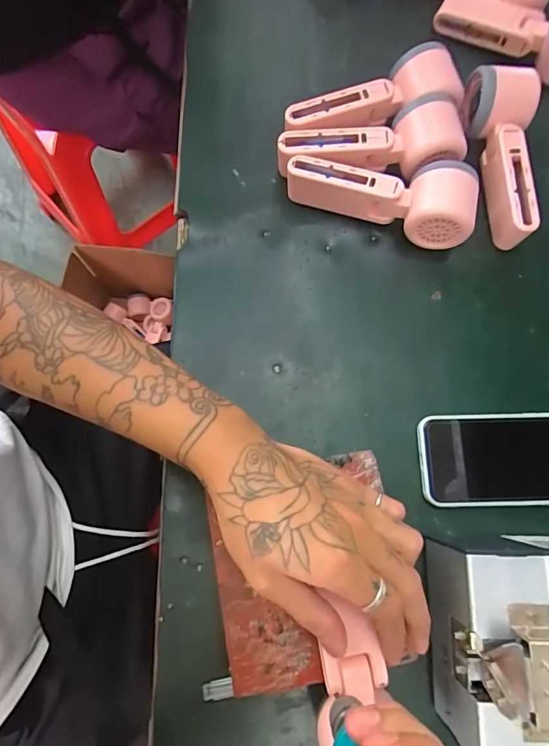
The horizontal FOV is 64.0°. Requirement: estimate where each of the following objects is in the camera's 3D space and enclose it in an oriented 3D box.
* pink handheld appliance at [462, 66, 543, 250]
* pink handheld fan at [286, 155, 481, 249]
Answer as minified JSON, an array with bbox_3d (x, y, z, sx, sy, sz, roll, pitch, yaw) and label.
[{"bbox_3d":[0.213,-0.200,0.414,0.058,0.061,0.161,2,76,-2],"label":"pink handheld appliance"},{"bbox_3d":[0.094,-0.159,0.398,0.164,0.065,0.051,14,76,1],"label":"pink handheld fan"}]

